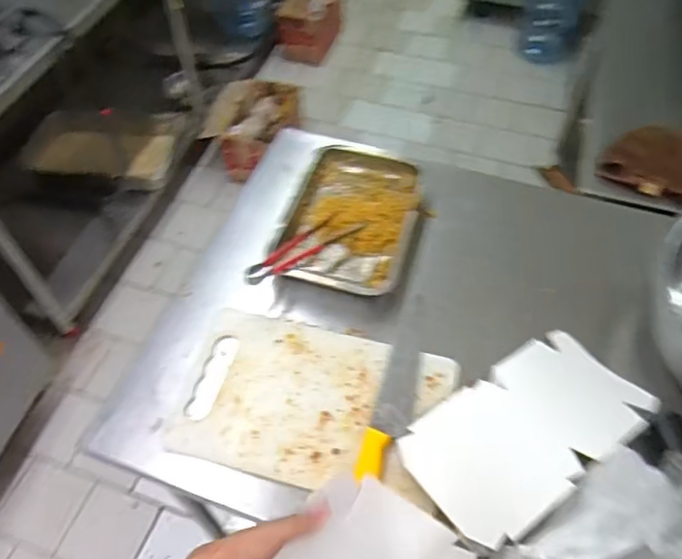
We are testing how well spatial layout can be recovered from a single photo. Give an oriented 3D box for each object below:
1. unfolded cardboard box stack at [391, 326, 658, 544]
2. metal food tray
[{"bbox_3d":[0.242,0.190,0.745,0.313,0.036,0.178,-30,59,-20],"label":"unfolded cardboard box stack"},{"bbox_3d":[0.024,-0.116,0.984,0.212,0.058,0.329,12,55,9],"label":"metal food tray"}]

